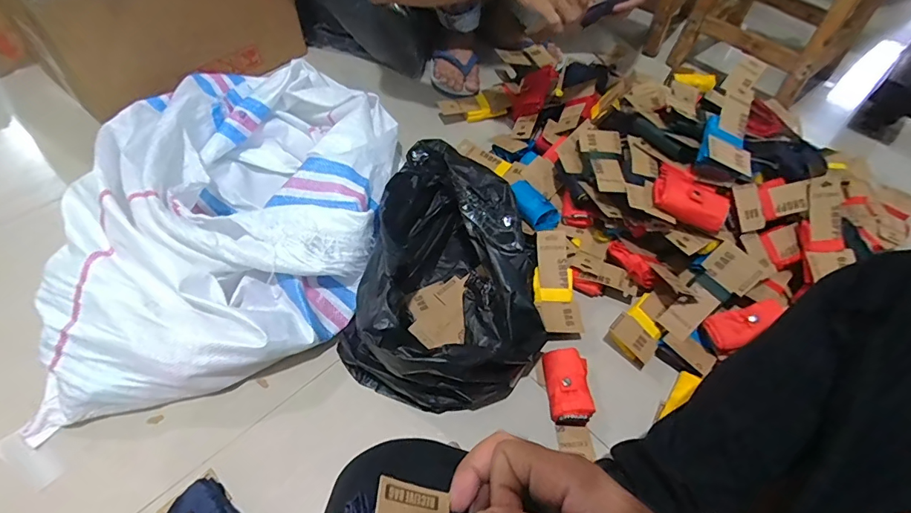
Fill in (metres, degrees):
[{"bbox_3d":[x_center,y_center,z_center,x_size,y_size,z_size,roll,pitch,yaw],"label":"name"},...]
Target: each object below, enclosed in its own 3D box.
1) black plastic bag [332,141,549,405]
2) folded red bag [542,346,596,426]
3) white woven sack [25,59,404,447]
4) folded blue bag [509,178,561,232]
[{"bbox_3d":[0.004,0.013,0.683,0.263,0.156,0.384,13,53,5],"label":"black plastic bag"},{"bbox_3d":[0.158,0.179,0.639,0.057,0.029,0.104,5,53,-1],"label":"folded red bag"},{"bbox_3d":[-0.340,-0.086,0.738,0.485,0.155,0.608,-4,53,-8],"label":"white woven sack"},{"bbox_3d":[0.134,-0.091,0.799,0.063,0.039,0.105,-30,60,-24],"label":"folded blue bag"}]

